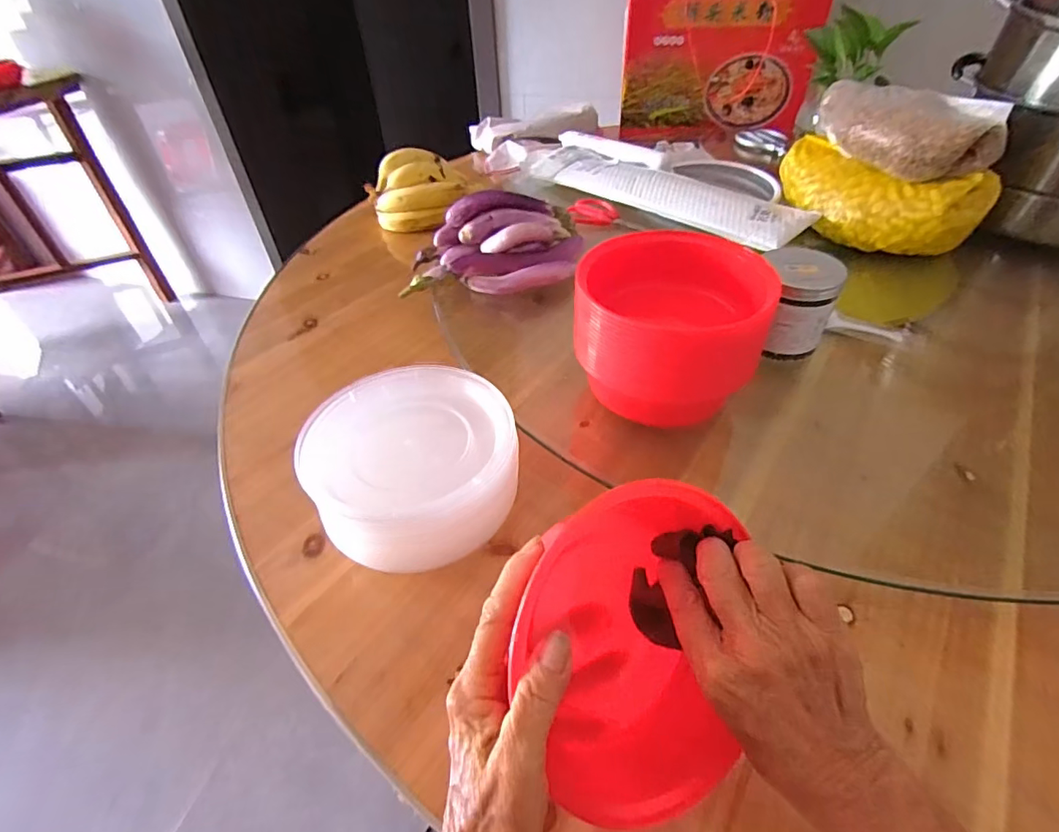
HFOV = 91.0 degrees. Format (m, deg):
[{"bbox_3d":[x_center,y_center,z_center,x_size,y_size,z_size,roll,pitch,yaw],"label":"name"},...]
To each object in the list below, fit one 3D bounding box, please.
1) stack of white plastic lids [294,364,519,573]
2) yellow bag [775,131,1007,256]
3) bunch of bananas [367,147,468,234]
[{"bbox_3d":[-0.099,0.044,0.459,0.184,0.076,0.176,14,48,18],"label":"stack of white plastic lids"},{"bbox_3d":[0.459,-0.298,0.712,0.101,0.088,0.264,-35,52,-27],"label":"yellow bag"},{"bbox_3d":[-0.196,-0.400,0.909,0.170,0.091,0.158,-11,45,-7],"label":"bunch of bananas"}]

